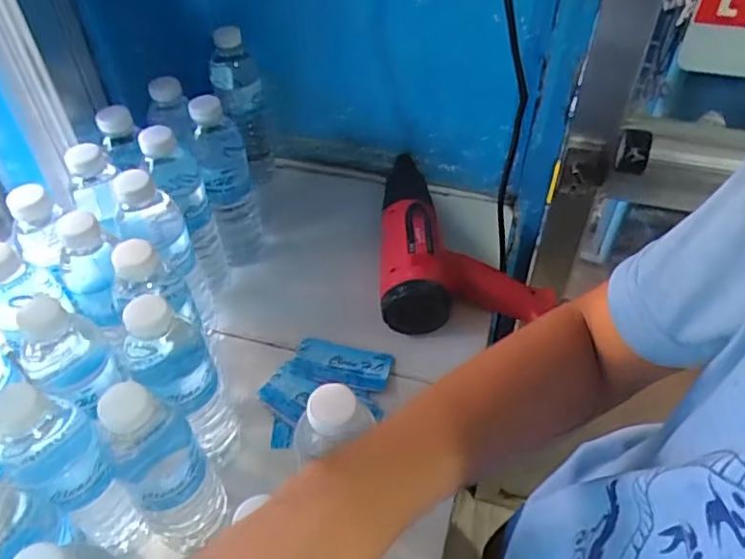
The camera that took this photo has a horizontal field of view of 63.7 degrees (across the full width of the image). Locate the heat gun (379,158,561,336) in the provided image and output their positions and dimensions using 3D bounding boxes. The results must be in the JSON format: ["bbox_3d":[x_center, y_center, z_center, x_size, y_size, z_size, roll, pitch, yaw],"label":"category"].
[{"bbox_3d":[0.083,-0.041,0.699,0.178,0.072,0.207,-9,49,-7],"label":"heat gun"}]

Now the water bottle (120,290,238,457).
[{"bbox_3d":[-0.155,0.089,0.500,0.064,0.210,0.066,-24,52,-20],"label":"water bottle"}]

